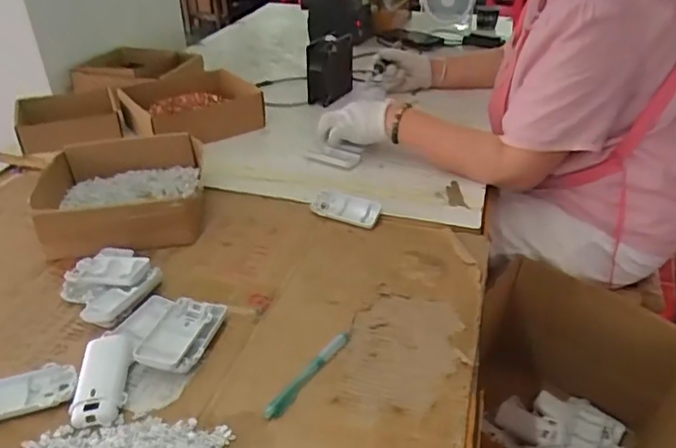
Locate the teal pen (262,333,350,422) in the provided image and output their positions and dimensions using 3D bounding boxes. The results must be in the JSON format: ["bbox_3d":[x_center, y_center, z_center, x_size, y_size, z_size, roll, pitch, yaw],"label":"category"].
[{"bbox_3d":[-0.028,0.149,0.568,0.017,0.012,0.123,25,42,29],"label":"teal pen"}]

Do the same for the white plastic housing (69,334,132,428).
[{"bbox_3d":[-0.225,0.147,0.542,0.045,0.025,0.089,-3,36,-6],"label":"white plastic housing"}]

